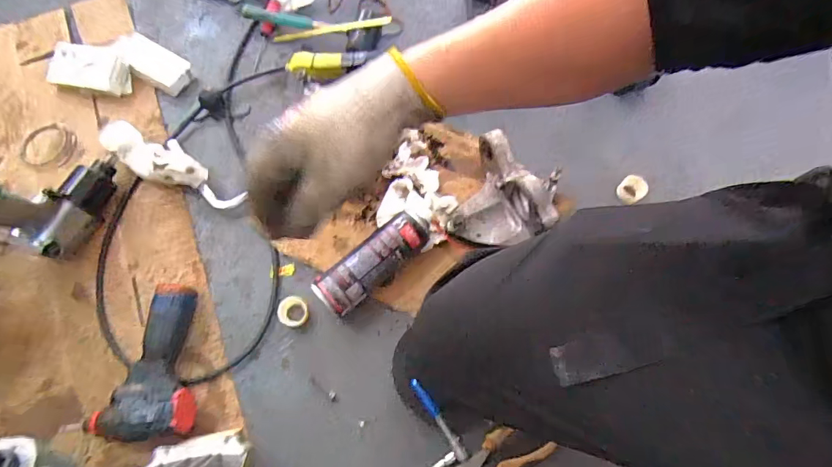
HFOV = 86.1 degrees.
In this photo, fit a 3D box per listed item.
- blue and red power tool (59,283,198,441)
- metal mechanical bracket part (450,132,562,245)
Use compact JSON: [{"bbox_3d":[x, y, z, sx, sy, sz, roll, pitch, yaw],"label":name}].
[{"bbox_3d":[-0.374,0.173,0.603,0.154,0.052,0.196,-8,70,-4],"label":"blue and red power tool"},{"bbox_3d":[0.144,-0.062,0.686,0.145,0.089,0.164,20,71,7],"label":"metal mechanical bracket part"}]

